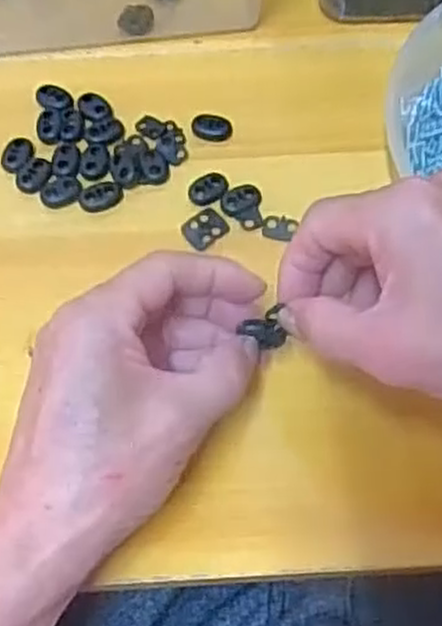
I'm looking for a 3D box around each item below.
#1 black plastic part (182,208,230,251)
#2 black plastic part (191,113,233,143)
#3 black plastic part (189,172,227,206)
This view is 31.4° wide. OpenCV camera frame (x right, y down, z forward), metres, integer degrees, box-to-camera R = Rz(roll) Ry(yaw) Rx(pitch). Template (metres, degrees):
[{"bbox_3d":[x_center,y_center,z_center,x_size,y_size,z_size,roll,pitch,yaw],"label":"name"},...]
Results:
[{"bbox_3d":[-0.008,-0.044,0.399,0.021,0.004,0.018,-36,68,-17],"label":"black plastic part"},{"bbox_3d":[-0.005,-0.103,0.429,0.022,0.004,0.016,0,62,0],"label":"black plastic part"},{"bbox_3d":[-0.006,-0.064,0.409,0.021,0.004,0.016,-34,67,-17],"label":"black plastic part"}]

